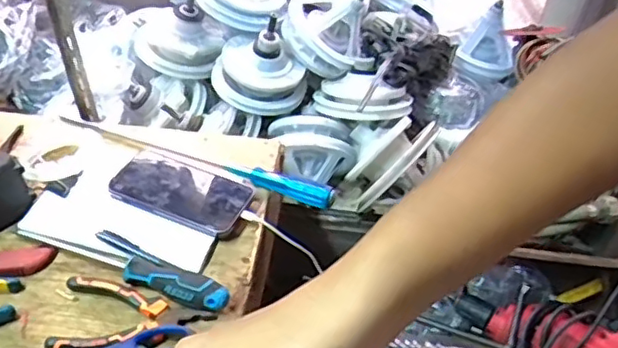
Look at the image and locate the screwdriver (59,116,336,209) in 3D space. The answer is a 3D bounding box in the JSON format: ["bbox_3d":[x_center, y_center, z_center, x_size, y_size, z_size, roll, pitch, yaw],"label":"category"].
[{"bbox_3d":[-0.149,-0.025,0.779,0.384,0.027,0.021,18,46,15],"label":"screwdriver"}]

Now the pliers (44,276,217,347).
[{"bbox_3d":[-0.177,0.147,0.606,0.152,0.017,0.083,9,44,6],"label":"pliers"}]

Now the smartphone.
[{"bbox_3d":[-0.149,0.016,0.736,0.159,0.017,0.089,18,46,14],"label":"smartphone"}]

